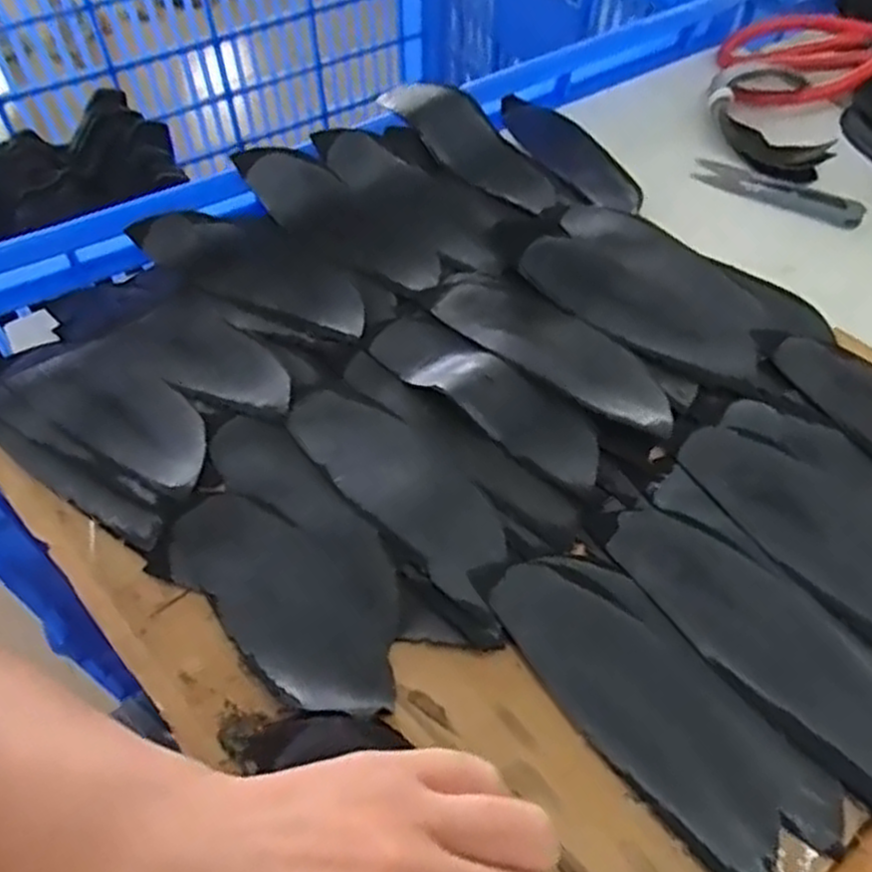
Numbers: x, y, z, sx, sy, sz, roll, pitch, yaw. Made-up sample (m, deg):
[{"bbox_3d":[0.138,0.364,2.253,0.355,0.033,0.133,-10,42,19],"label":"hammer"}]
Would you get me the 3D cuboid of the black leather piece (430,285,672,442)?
[{"bbox_3d":[0.062,-0.044,0.393,0.132,0.008,0.048,37,62,24],"label":"black leather piece"}]

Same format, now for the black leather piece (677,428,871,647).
[{"bbox_3d":[0.167,0.046,0.327,0.049,0.006,0.143,-30,59,-19],"label":"black leather piece"}]

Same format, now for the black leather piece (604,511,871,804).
[{"bbox_3d":[0.127,0.076,0.304,0.049,0.010,0.134,-38,59,-19],"label":"black leather piece"}]

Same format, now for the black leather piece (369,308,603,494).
[{"bbox_3d":[0.025,-0.022,0.376,0.128,0.006,0.045,34,61,22],"label":"black leather piece"}]

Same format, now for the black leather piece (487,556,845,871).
[{"bbox_3d":[0.081,0.100,0.295,0.054,0.007,0.138,-32,60,-21],"label":"black leather piece"}]

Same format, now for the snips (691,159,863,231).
[{"bbox_3d":[0.207,-0.148,0.475,0.099,0.010,0.022,22,57,16],"label":"snips"}]

